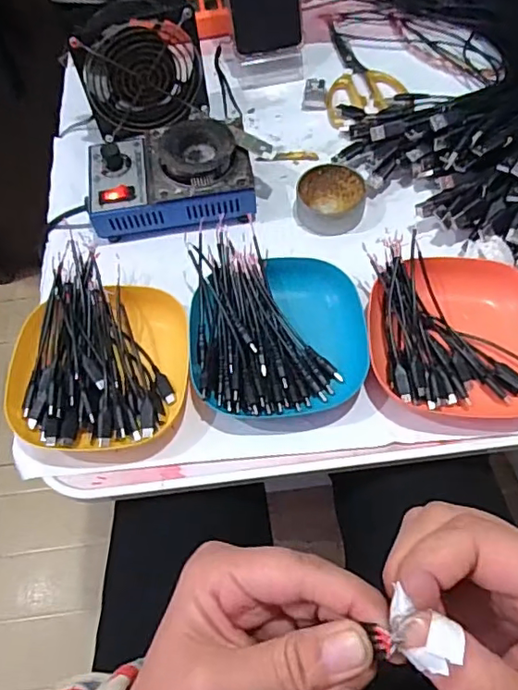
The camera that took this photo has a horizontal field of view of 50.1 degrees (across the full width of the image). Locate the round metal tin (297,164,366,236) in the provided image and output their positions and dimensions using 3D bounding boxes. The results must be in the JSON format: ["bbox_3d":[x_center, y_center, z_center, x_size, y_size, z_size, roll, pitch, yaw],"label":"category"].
[{"bbox_3d":[0.067,-0.137,0.520,0.061,0.026,0.061,2,63,5],"label":"round metal tin"}]

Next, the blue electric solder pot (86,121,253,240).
[{"bbox_3d":[-0.083,-0.157,0.513,0.150,0.050,0.104,-10,63,-1],"label":"blue electric solder pot"}]

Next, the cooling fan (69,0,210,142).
[{"bbox_3d":[-0.117,-0.275,0.551,0.119,0.121,0.045,-17,51,-6],"label":"cooling fan"}]

